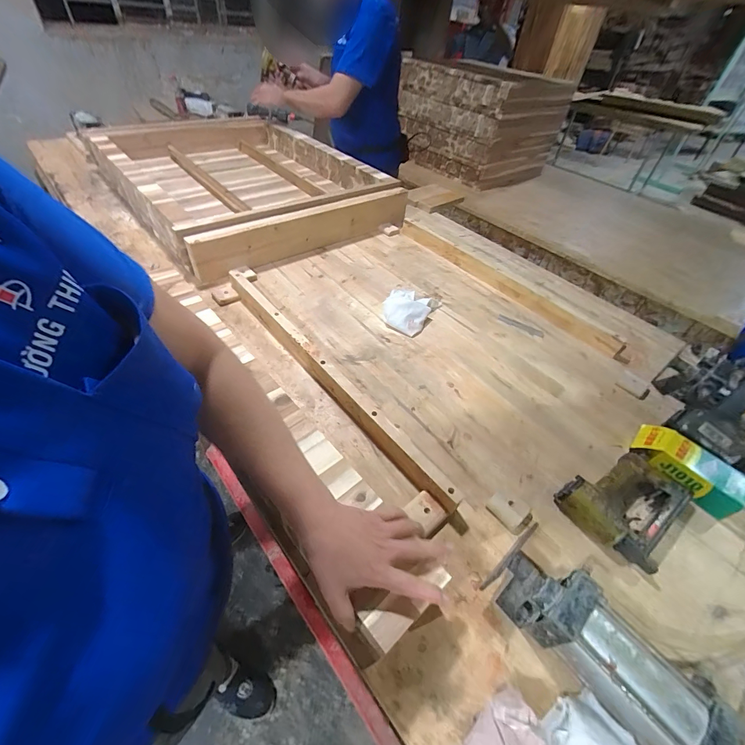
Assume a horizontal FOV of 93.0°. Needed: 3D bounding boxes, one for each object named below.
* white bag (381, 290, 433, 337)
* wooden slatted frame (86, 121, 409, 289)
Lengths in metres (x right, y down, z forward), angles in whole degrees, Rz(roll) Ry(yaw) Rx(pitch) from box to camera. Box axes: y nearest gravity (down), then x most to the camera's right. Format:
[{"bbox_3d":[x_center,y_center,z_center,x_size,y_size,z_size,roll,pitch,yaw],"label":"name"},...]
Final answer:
[{"bbox_3d":[0.078,-0.154,0.845,0.115,0.037,0.133,24,49,14],"label":"white bag"},{"bbox_3d":[-0.443,-0.650,1.172,0.674,0.128,0.930,-31,58,-30],"label":"wooden slatted frame"}]

